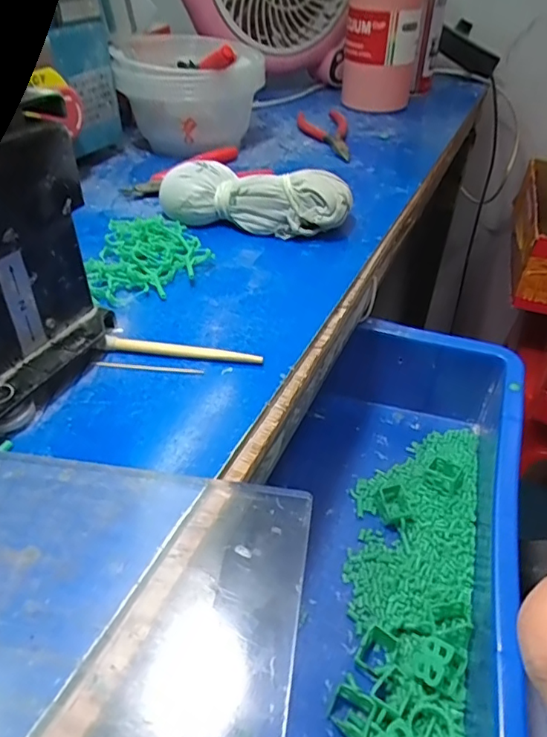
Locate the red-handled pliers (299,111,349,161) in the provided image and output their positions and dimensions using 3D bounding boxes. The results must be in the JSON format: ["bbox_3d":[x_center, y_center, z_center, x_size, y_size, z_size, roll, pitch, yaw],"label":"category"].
[{"bbox_3d":[0.050,-0.241,0.555,0.050,0.015,0.120,3,41,1],"label":"red-handled pliers"}]

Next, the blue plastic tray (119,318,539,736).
[{"bbox_3d":[0.046,0.140,0.282,0.197,0.084,0.430,15,43,14],"label":"blue plastic tray"}]

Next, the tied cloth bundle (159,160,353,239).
[{"bbox_3d":[-0.013,-0.127,0.397,0.138,0.042,0.049,9,41,7],"label":"tied cloth bundle"}]

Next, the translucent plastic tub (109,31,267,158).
[{"bbox_3d":[-0.078,-0.252,0.503,0.119,0.090,0.100,10,42,8],"label":"translucent plastic tub"}]

